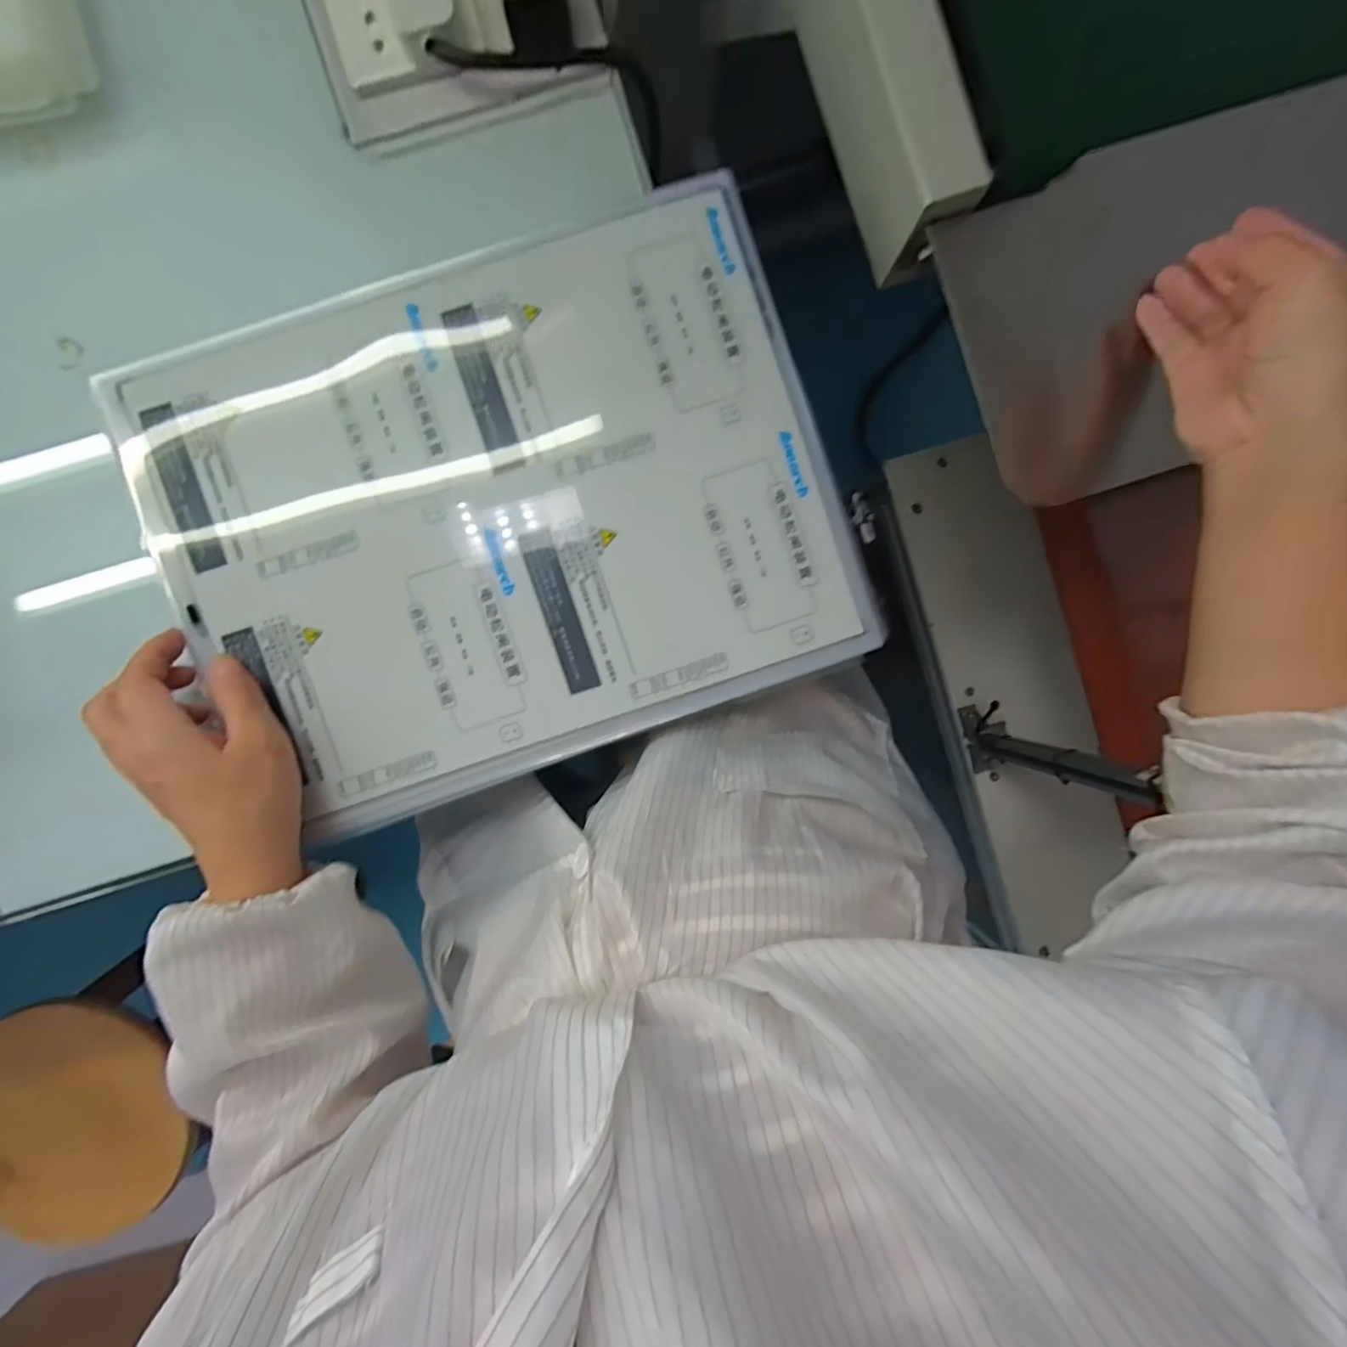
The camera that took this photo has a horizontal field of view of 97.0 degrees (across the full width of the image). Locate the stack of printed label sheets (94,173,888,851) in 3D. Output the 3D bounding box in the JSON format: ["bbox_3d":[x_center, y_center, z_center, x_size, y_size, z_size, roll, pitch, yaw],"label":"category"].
[{"bbox_3d":[-0.098,-0.093,0.346,0.376,0.014,0.294,-20,91,0],"label":"stack of printed label sheets"}]

